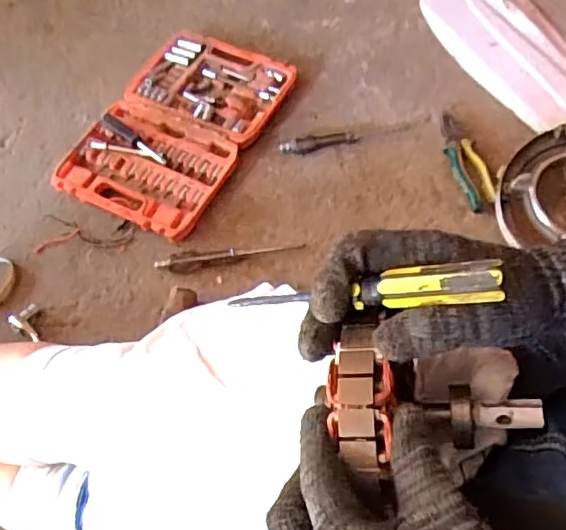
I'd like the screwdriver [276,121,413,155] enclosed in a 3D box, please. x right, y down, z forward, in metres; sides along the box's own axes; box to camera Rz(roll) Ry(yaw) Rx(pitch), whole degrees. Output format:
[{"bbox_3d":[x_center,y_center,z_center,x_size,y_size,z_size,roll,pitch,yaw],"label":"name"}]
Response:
[{"bbox_3d":[0.099,-0.203,0.951,0.210,0.022,0.030,-13,62,-4],"label":"screwdriver"}]

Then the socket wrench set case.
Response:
[{"bbox_3d":[-0.163,-0.220,0.953,0.243,0.039,0.374,27,66,16],"label":"socket wrench set case"}]

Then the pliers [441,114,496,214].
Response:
[{"bbox_3d":[0.280,-0.160,0.928,0.048,0.032,0.183,-18,62,-7],"label":"pliers"}]

